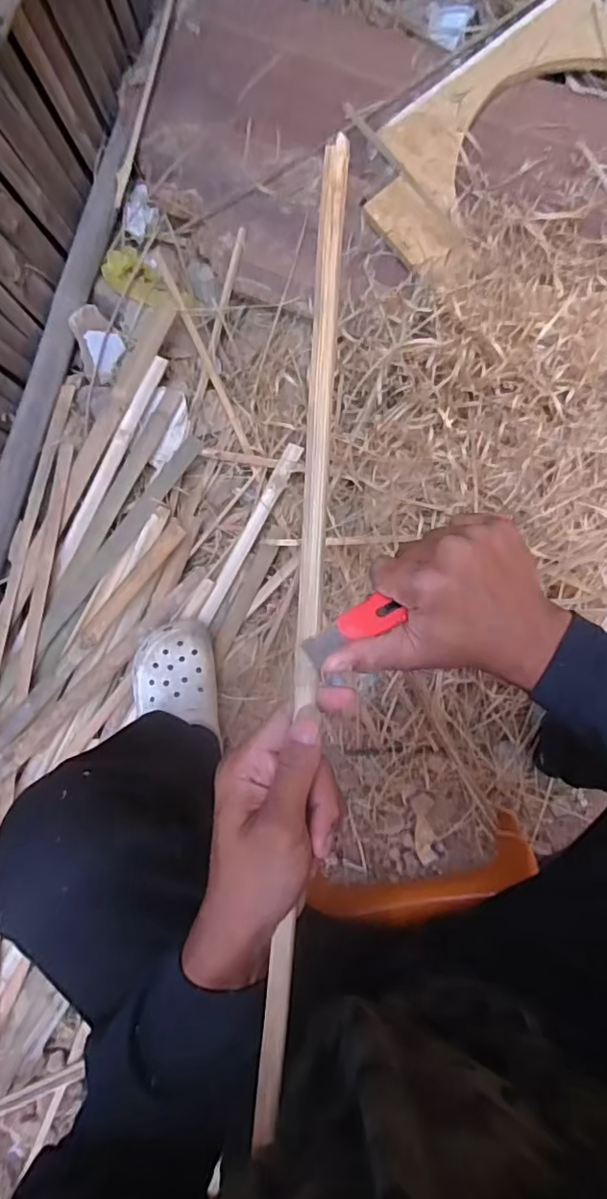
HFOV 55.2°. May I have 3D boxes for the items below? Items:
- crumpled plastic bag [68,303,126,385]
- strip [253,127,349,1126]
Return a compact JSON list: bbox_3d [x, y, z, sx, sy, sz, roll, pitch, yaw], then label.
[{"bbox_3d":[-0.295,-0.367,0.834,0.059,0.042,0.103,-13,82,2],"label":"crumpled plastic bag"},{"bbox_3d":[0.002,0.004,0.326,0.015,0.012,0.544,4,85,4],"label":"strip"}]

